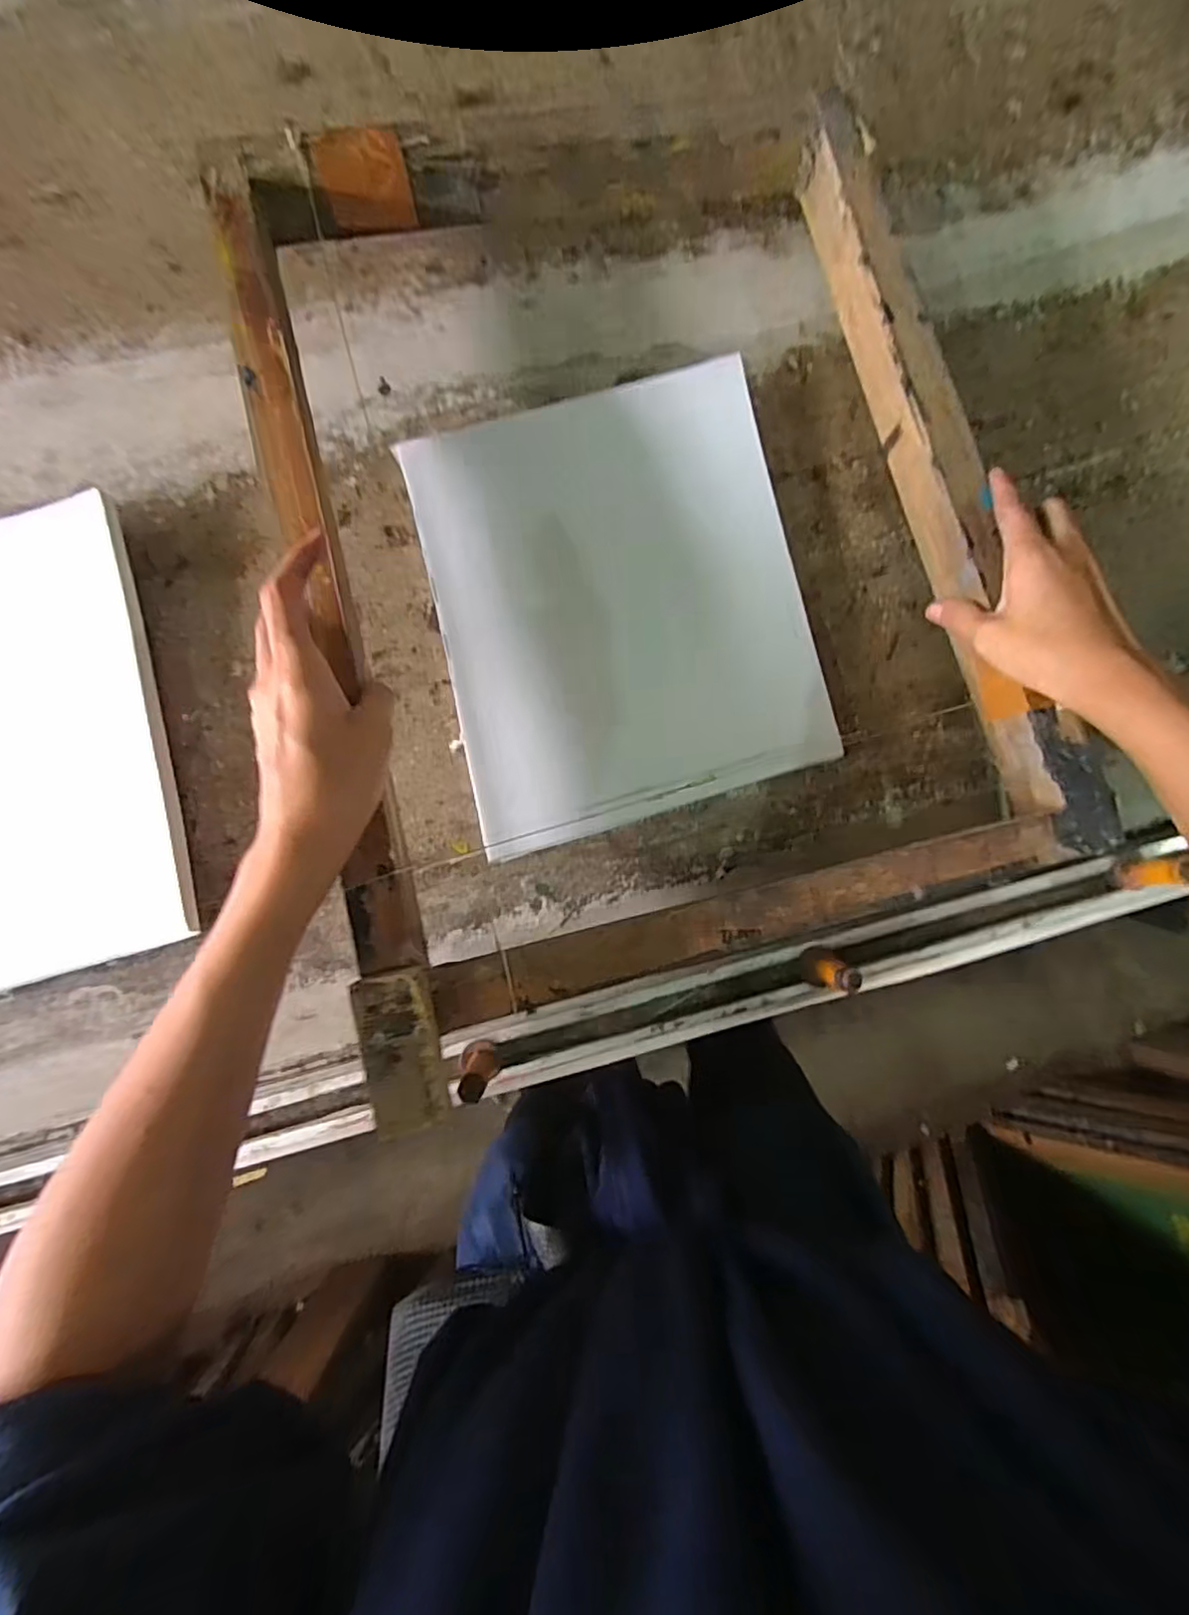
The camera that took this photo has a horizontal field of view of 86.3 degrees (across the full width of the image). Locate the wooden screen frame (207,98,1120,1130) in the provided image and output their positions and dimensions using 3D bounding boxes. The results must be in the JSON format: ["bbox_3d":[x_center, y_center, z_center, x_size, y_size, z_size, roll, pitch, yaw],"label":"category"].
[{"bbox_3d":[0.034,-0.156,0.362,0.398,0.054,0.531,-13,82,-8],"label":"wooden screen frame"}]

